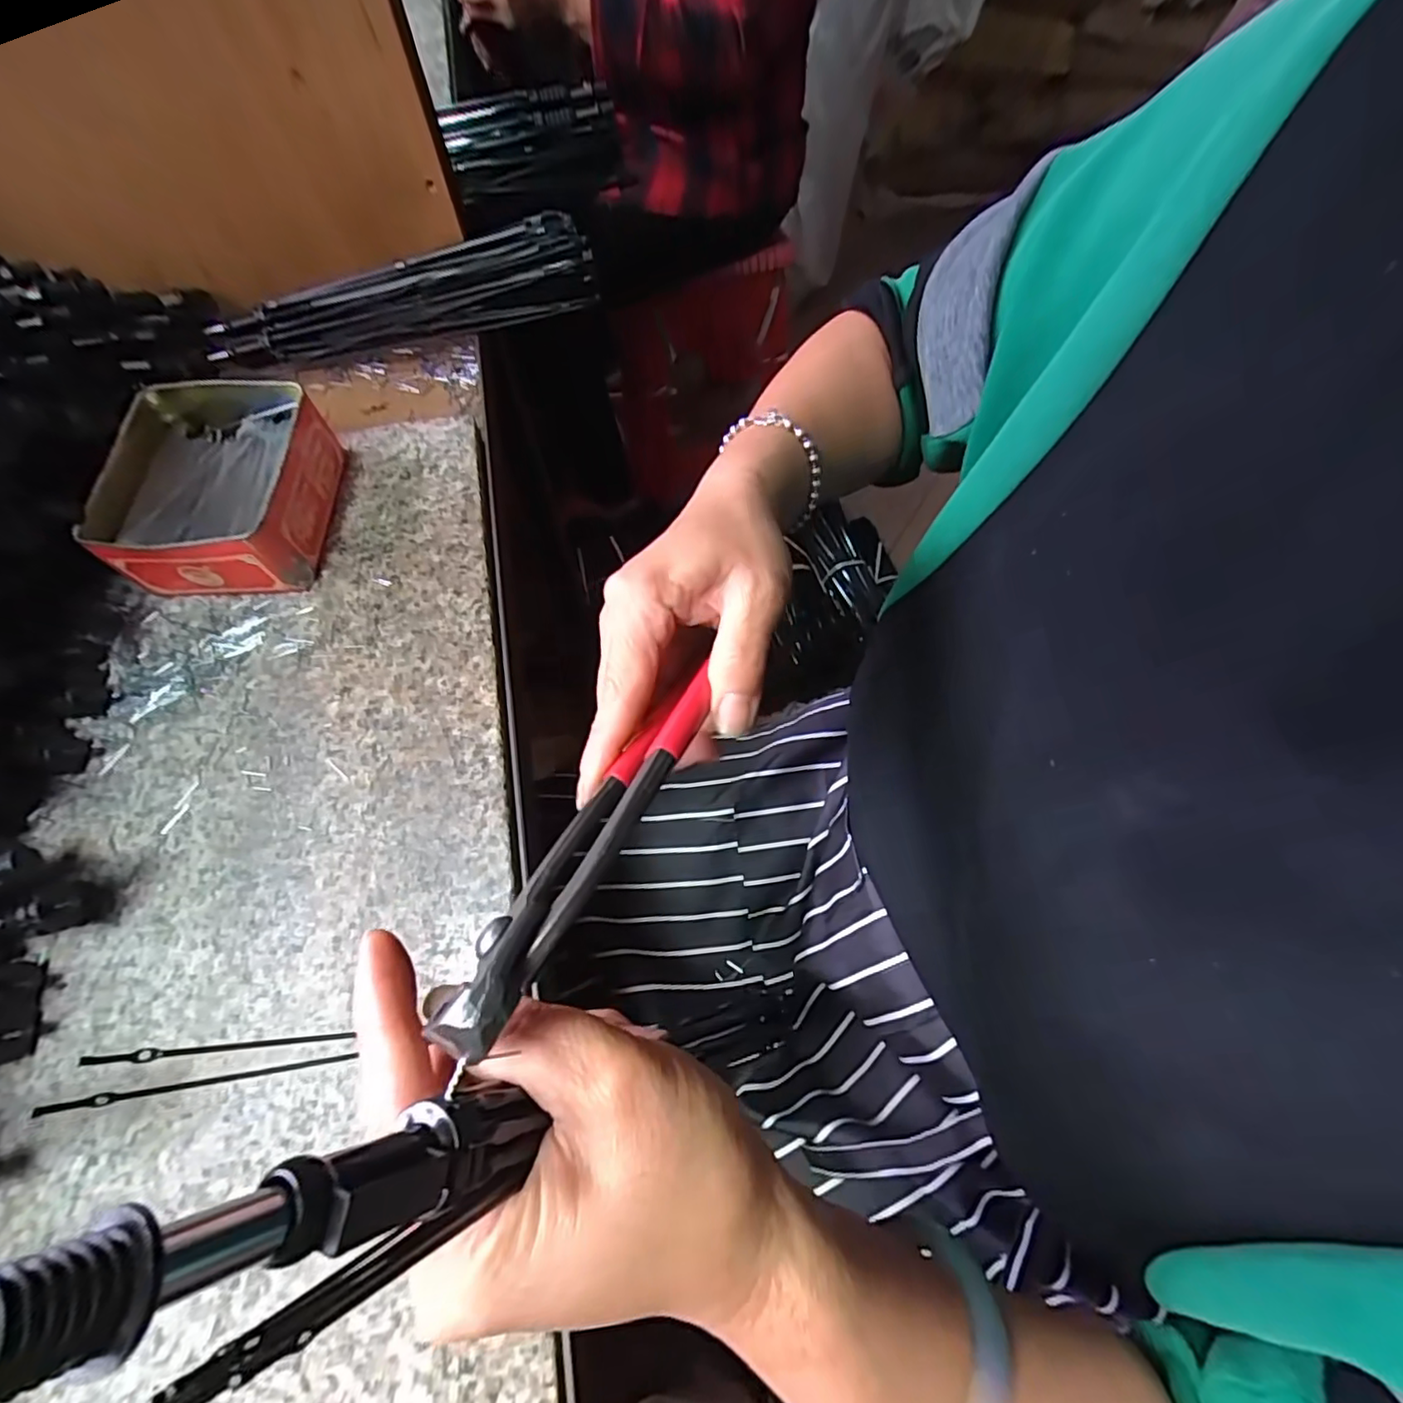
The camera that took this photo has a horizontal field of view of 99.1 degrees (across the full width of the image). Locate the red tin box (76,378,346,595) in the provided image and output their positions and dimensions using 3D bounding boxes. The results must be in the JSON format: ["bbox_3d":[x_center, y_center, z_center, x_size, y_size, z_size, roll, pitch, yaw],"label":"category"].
[{"bbox_3d":[-0.279,-0.123,0.349,0.105,0.049,0.122,-1,65,-1],"label":"red tin box"}]

